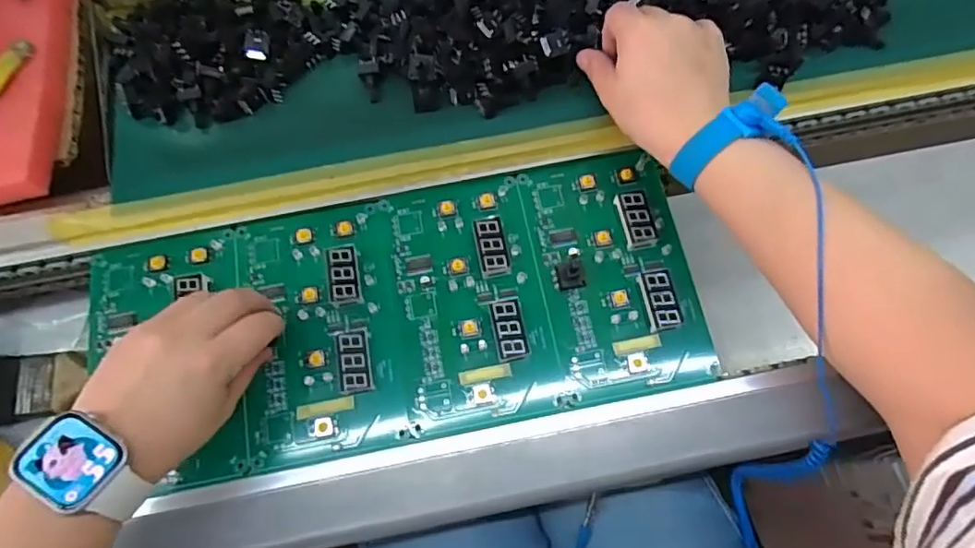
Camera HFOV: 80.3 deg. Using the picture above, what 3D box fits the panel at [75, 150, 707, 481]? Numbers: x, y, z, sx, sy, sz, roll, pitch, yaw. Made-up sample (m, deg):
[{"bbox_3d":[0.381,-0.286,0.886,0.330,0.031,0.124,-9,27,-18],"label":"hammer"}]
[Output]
[{"bbox_3d":[-0.061,0.023,0.384,0.398,0.015,0.173,-7,72,-1],"label":"panel"}]

